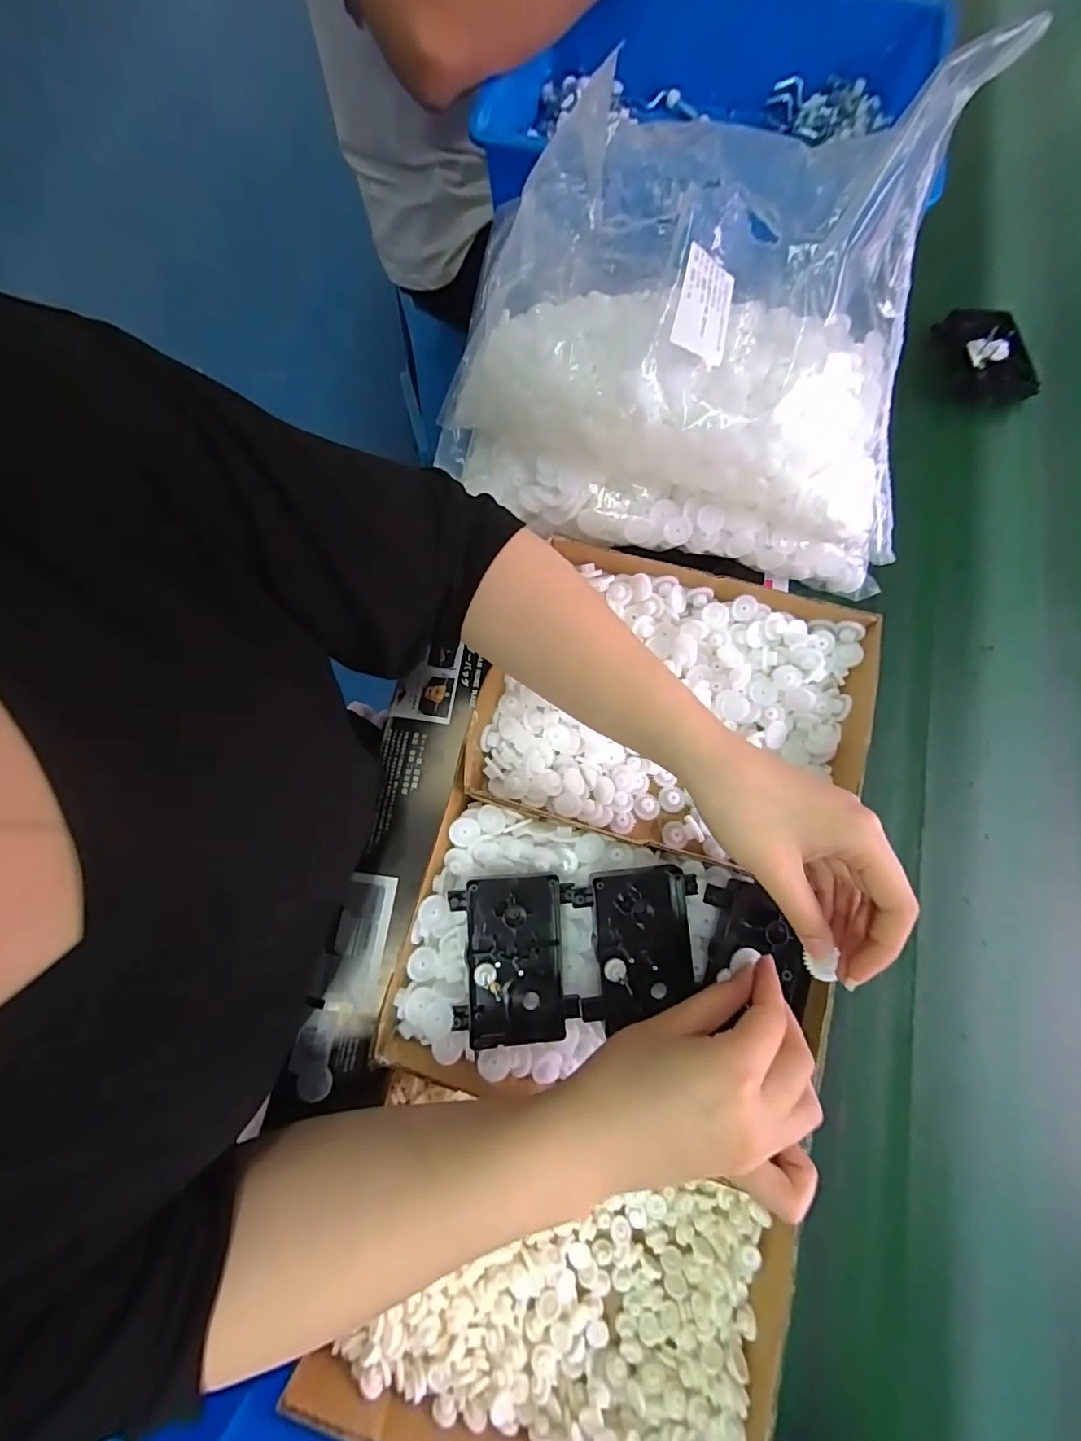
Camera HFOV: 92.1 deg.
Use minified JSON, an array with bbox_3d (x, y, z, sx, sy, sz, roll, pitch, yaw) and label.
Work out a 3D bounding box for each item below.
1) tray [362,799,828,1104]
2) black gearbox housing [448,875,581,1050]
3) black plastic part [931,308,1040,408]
[{"bbox_3d":[0.042,0.164,0.338,0.253,0.048,0.165,15,76,4],"label":"tray"},{"bbox_3d":[-0.017,0.153,0.333,0.077,0.015,0.099,-3,76,-1],"label":"black gearbox housing"},{"bbox_3d":[0.425,-0.349,0.496,0.043,0.038,0.105,-21,77,-5],"label":"black plastic part"}]

